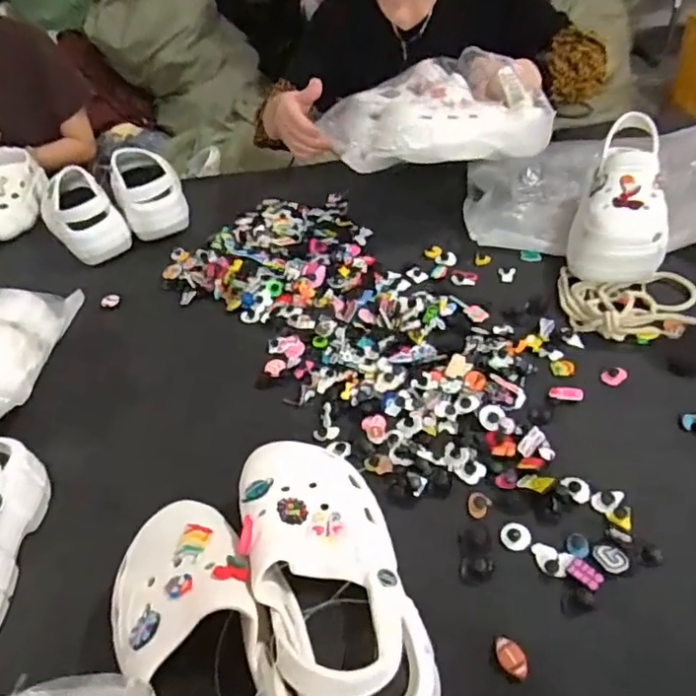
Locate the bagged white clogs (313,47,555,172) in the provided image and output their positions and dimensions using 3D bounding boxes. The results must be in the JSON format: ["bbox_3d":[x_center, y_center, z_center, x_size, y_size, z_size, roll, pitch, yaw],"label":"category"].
[{"bbox_3d":[0.128,-0.340,0.840,0.299,0.103,0.173,-14,42,-2],"label":"bagged white clogs"}]

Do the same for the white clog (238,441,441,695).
[{"bbox_3d":[-0.016,0.171,0.451,0.105,0.096,0.246,-18,43,-7],"label":"white clog"}]

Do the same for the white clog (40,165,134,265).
[{"bbox_3d":[-0.447,-0.219,0.983,0.106,0.106,0.161,-35,47,-23],"label":"white clog"}]

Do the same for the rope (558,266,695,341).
[{"bbox_3d":[0.325,-0.053,0.685,0.145,0.028,0.122,5,45,18],"label":"rope"}]

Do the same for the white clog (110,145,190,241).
[{"bbox_3d":[-0.346,-0.274,1.013,0.108,0.106,0.161,-25,44,-14],"label":"white clog"}]

